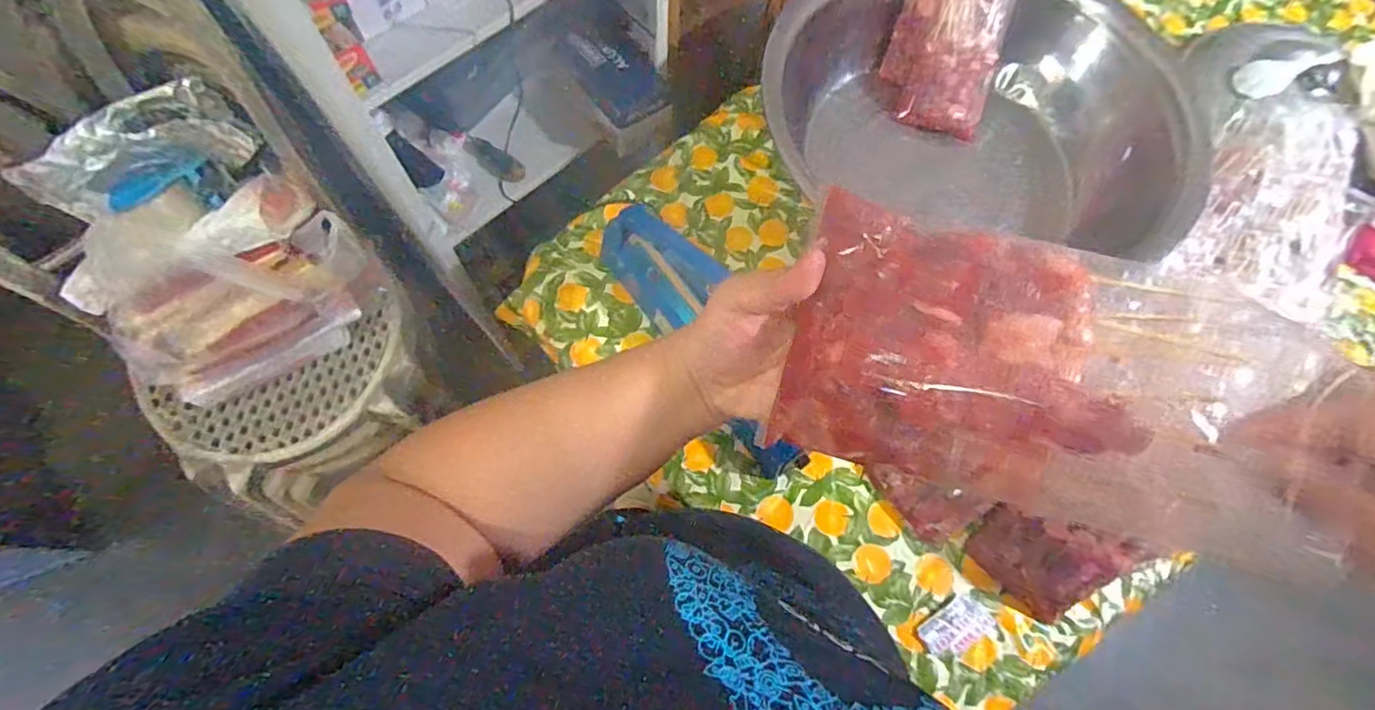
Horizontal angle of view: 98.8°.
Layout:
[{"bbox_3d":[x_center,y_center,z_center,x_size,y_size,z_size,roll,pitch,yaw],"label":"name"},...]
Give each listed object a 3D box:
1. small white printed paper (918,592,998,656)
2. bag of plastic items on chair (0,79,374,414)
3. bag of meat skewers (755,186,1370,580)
[{"bbox_3d":[0.322,0.325,0.703,0.085,0.005,0.047,-30,74,-12],"label":"small white printed paper"},{"bbox_3d":[-0.641,-0.131,0.789,0.267,0.243,0.307,43,74,12],"label":"bag of plastic items on chair"},{"bbox_3d":[0.159,0.008,0.281,0.215,0.030,0.126,16,83,21],"label":"bag of meat skewers"}]

